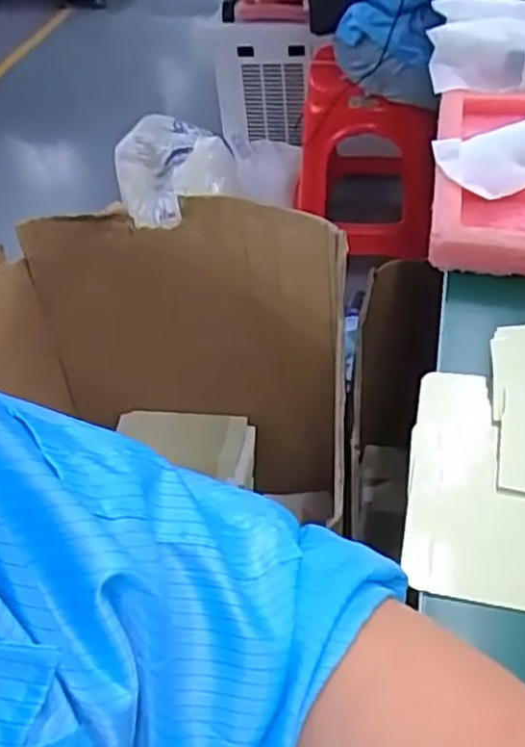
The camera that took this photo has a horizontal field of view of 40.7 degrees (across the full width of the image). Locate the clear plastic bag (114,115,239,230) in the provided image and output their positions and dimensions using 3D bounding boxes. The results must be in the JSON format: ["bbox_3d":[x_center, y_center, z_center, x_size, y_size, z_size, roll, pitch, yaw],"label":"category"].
[{"bbox_3d":[-0.217,-0.495,1.726,0.269,0.189,0.213,-23,47,-17],"label":"clear plastic bag"}]

